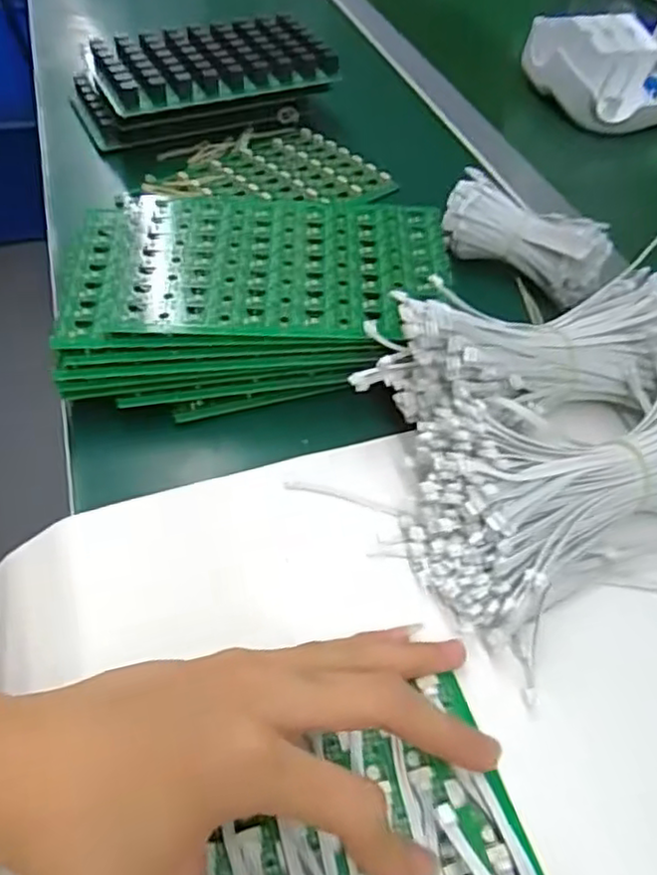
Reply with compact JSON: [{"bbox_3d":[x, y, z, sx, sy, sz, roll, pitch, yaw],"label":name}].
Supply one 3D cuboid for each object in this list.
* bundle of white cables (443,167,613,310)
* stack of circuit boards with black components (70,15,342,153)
[{"bbox_3d":[0.125,-0.129,0.433,0.108,0.036,0.046,26,52,18],"label":"bundle of white cables"},{"bbox_3d":[-0.108,-0.304,0.569,0.202,0.057,0.121,-17,52,-18],"label":"stack of circuit boards with black components"}]

